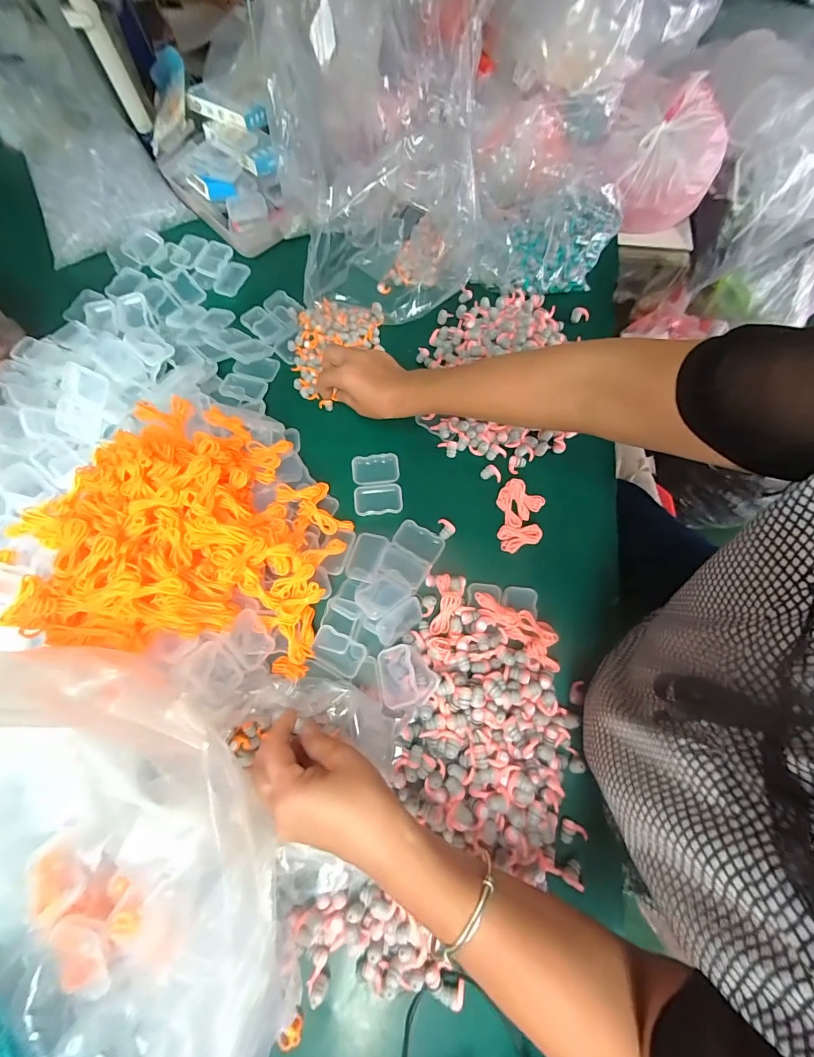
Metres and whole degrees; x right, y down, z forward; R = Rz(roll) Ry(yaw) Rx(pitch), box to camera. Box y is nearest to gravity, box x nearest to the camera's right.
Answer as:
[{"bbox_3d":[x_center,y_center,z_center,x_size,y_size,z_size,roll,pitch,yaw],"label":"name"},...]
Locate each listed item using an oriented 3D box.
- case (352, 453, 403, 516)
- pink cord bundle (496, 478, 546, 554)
[{"bbox_3d":[-0.036,-0.054,0.488,0.055,0.008,0.077,-5,73,-2],"label":"case"},{"bbox_3d":[0.131,-0.013,0.470,0.053,0.018,0.082,12,73,3],"label":"pink cord bundle"}]

